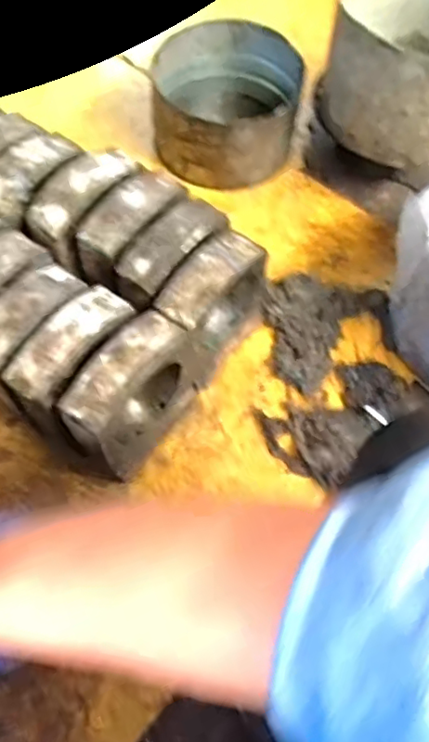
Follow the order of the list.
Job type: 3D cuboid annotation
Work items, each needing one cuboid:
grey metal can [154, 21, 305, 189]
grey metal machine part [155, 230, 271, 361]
[{"bbox_3d":[0.021,-0.461,1.060,0.258,0.147,0.279,-3,62,-4],"label":"grey metal can"},{"bbox_3d":[-0.004,-0.082,0.815,0.071,0.182,0.170,36,67,16],"label":"grey metal machine part"}]

